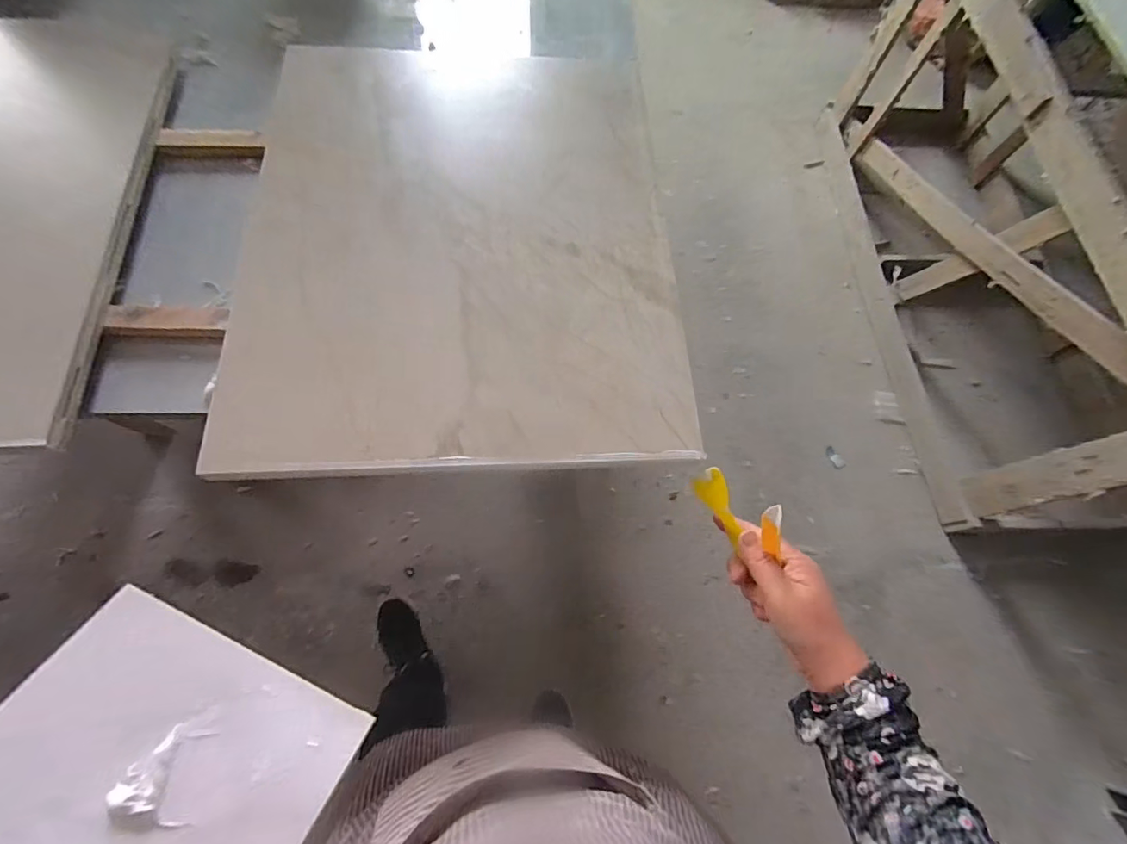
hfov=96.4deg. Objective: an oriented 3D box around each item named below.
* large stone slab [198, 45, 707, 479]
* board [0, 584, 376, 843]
[{"bbox_3d":[-0.105,-0.204,0.529,0.427,0.013,0.524,-2,70,-6],"label":"large stone slab"},{"bbox_3d":[-0.228,0.194,0.285,0.187,0.008,0.133,26,53,3],"label":"board"}]

